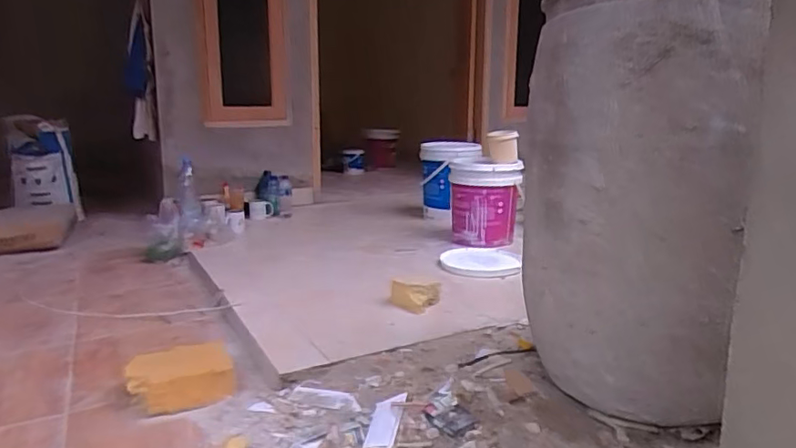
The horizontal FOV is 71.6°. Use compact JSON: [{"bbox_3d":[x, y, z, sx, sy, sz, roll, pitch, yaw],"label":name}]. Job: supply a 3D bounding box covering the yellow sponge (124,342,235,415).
[{"bbox_3d":[-0.465,0.328,1.189,0.211,0.086,0.159,-7,16,-18],"label":"yellow sponge"}]

